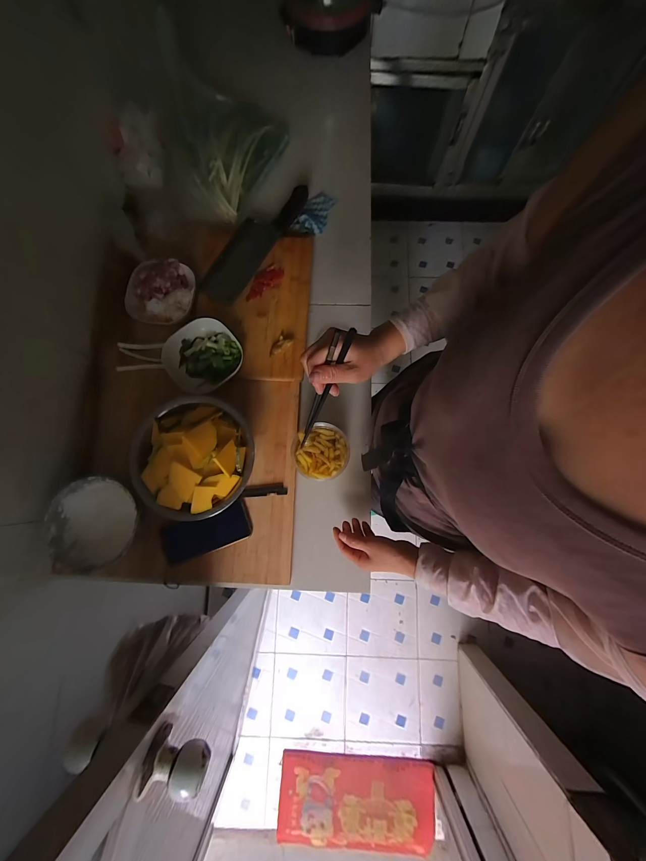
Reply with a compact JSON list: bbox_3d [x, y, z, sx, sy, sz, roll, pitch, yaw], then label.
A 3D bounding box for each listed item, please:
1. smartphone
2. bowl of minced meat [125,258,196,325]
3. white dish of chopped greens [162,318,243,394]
[{"bbox_3d":[-0.216,0.189,0.544,0.152,0.014,0.071,-17,73,-13],"label":"smartphone"},{"bbox_3d":[-0.348,-0.294,0.613,0.149,0.038,0.136,0,80,-1],"label":"bowl of minced meat"},{"bbox_3d":[-0.245,-0.151,0.585,0.144,0.034,0.143,0,80,-1],"label":"white dish of chopped greens"}]

